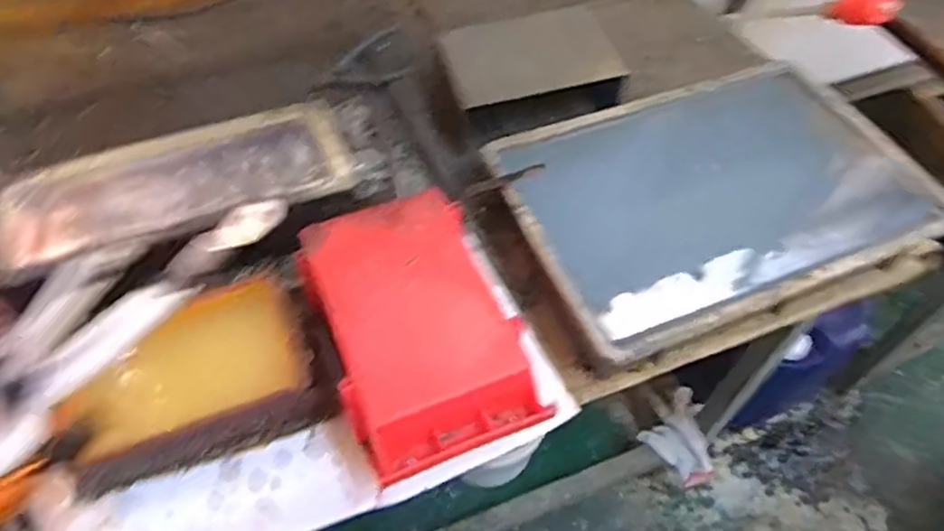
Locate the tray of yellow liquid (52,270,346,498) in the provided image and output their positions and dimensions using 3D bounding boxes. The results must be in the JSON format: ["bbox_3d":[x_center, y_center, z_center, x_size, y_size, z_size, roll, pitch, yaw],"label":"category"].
[{"bbox_3d":[-0.245,0.098,0.587,0.232,0.066,0.137,-20,57,-15],"label":"tray of yellow liquid"}]

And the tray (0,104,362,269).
[{"bbox_3d":[-0.293,-0.087,0.669,0.336,0.024,0.131,-15,56,-12],"label":"tray"}]

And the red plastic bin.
[{"bbox_3d":[-0.050,0.054,0.573,0.150,0.066,0.238,-18,57,-14],"label":"red plastic bin"}]

